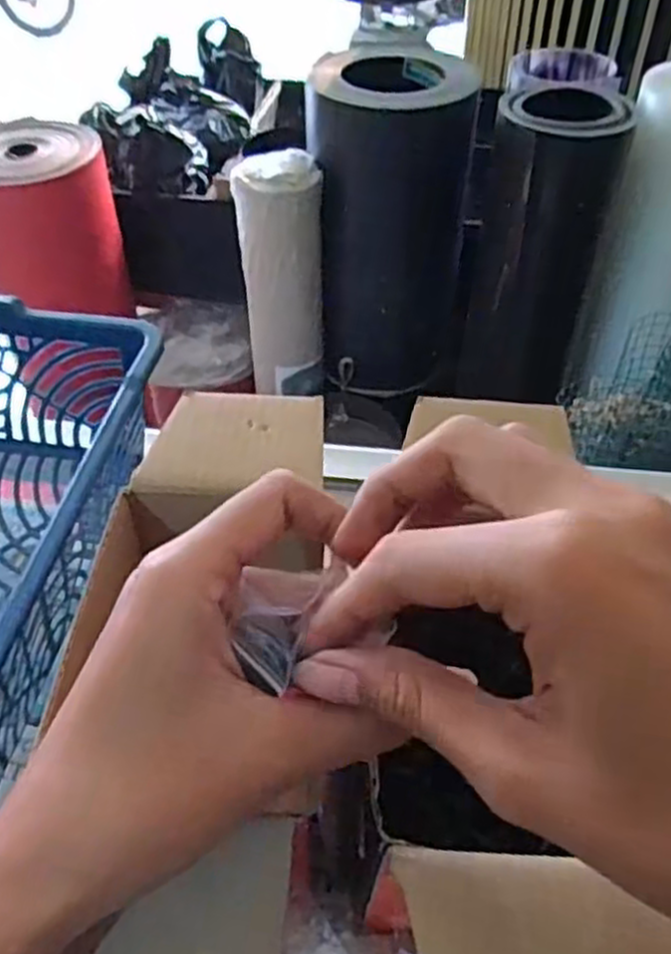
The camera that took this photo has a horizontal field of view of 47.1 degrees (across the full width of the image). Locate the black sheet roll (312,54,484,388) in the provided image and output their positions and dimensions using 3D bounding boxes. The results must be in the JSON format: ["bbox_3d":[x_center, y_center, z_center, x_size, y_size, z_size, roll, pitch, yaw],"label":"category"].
[{"bbox_3d":[0.080,-0.371,1.147,0.212,0.432,0.198,0,46,1],"label":"black sheet roll"}]

